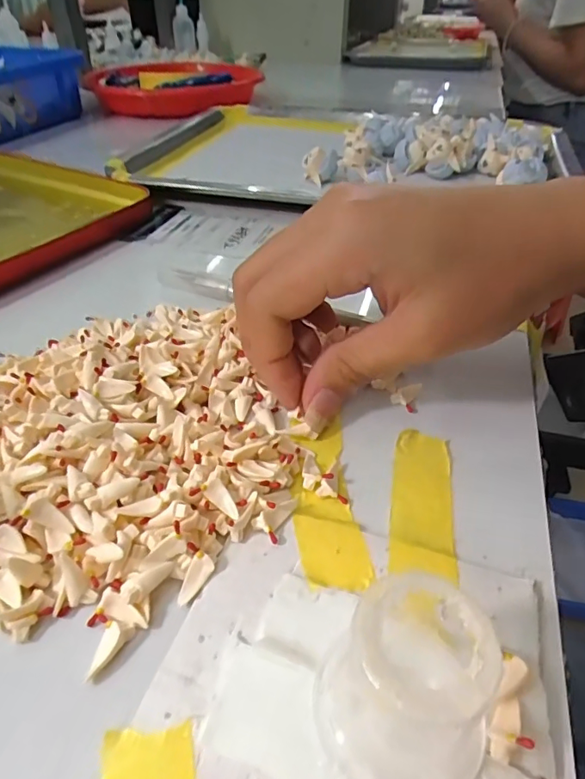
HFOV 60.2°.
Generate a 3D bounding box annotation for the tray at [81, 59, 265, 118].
[{"bbox_3d":[-0.130,-0.387,0.646,0.172,0.033,0.214,11,41,14],"label":"tray"}]

